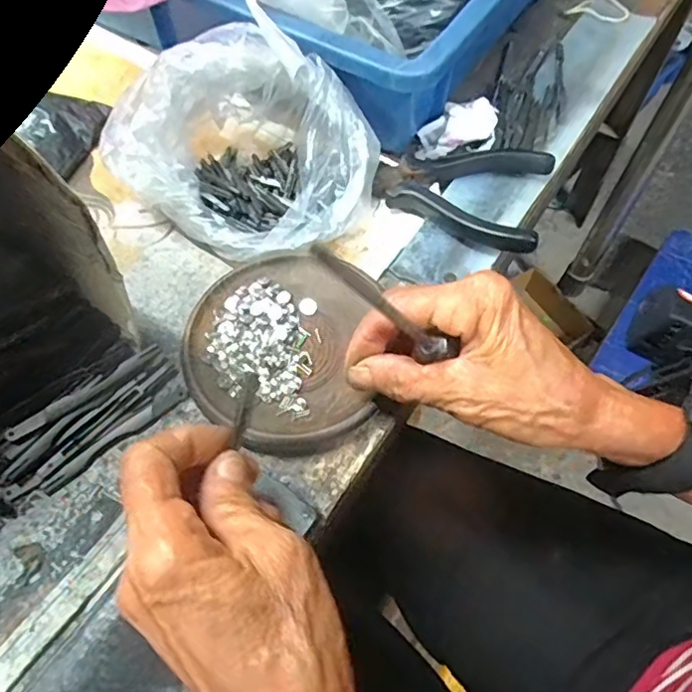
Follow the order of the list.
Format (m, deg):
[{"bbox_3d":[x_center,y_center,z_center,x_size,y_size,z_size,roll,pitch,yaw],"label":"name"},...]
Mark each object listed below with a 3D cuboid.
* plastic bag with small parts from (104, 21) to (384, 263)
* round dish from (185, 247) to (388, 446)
[{"bbox_3d":[-0.052,-0.120,0.338,0.134,0.075,0.123,32,61,9],"label":"plastic bag with small parts"},{"bbox_3d":[-0.034,-0.002,0.314,0.096,0.016,0.114,6,61,-1],"label":"round dish"}]

